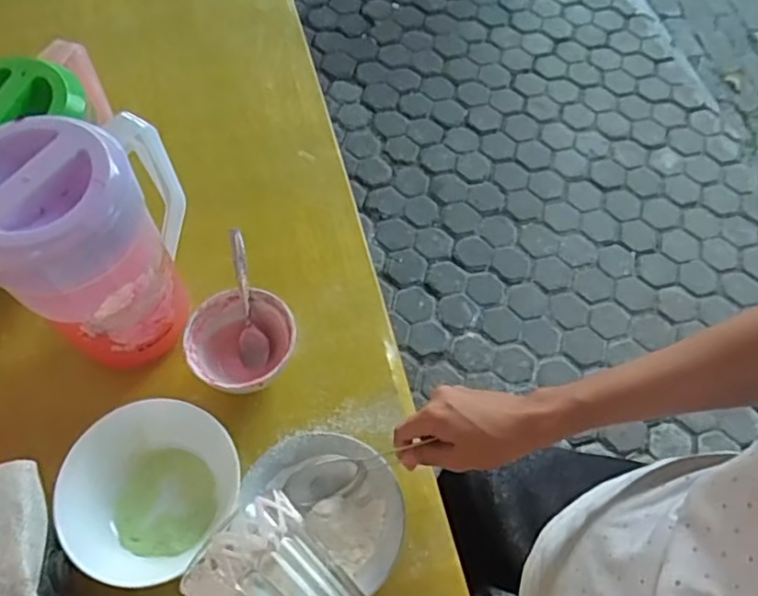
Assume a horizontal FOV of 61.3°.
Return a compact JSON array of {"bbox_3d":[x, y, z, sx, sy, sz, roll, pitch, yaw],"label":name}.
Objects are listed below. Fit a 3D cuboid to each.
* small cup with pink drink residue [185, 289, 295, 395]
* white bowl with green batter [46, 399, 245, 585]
[{"bbox_3d":[-0.127,0.048,0.596,0.088,0.064,0.095,1,62,-2],"label":"small cup with pink drink residue"},{"bbox_3d":[-0.193,0.161,0.541,0.128,0.051,0.142,36,66,15],"label":"white bowl with green batter"}]

